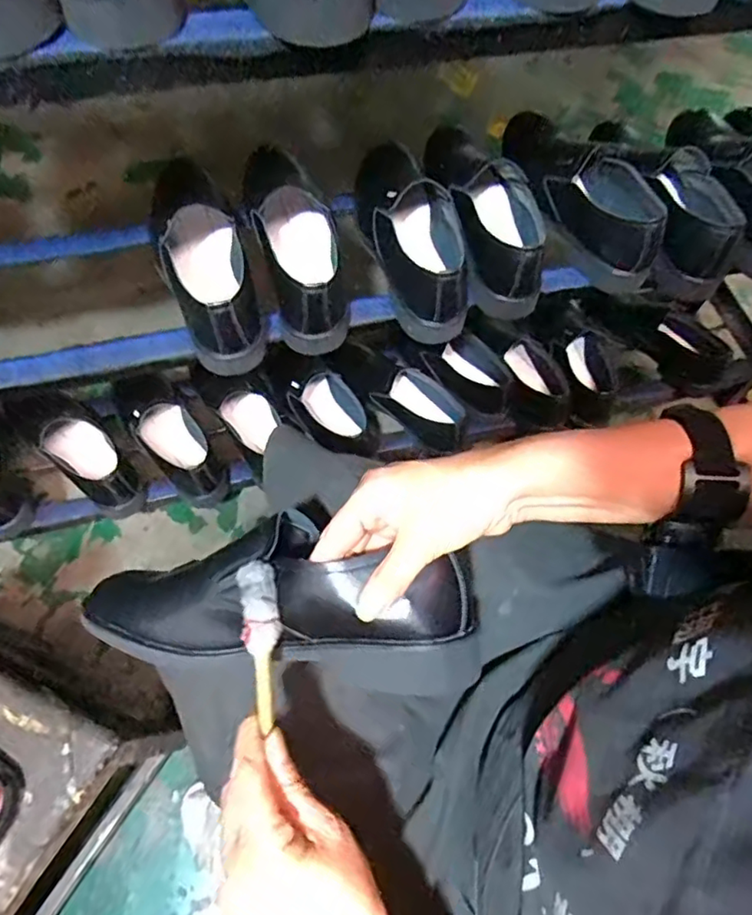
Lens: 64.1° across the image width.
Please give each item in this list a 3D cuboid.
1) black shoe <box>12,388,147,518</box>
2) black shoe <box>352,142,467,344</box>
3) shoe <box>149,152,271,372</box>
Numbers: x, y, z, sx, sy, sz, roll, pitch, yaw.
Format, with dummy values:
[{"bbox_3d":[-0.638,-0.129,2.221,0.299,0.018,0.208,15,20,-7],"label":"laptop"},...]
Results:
[{"bbox_3d":[-0.411,0.004,0.860,0.218,0.082,0.074,37,67,14],"label":"black shoe"},{"bbox_3d":[0.041,-0.246,0.664,0.094,0.094,0.252,-9,64,-8],"label":"black shoe"},{"bbox_3d":[-0.183,-0.219,0.639,0.095,0.081,0.265,-18,66,-12],"label":"shoe"}]

